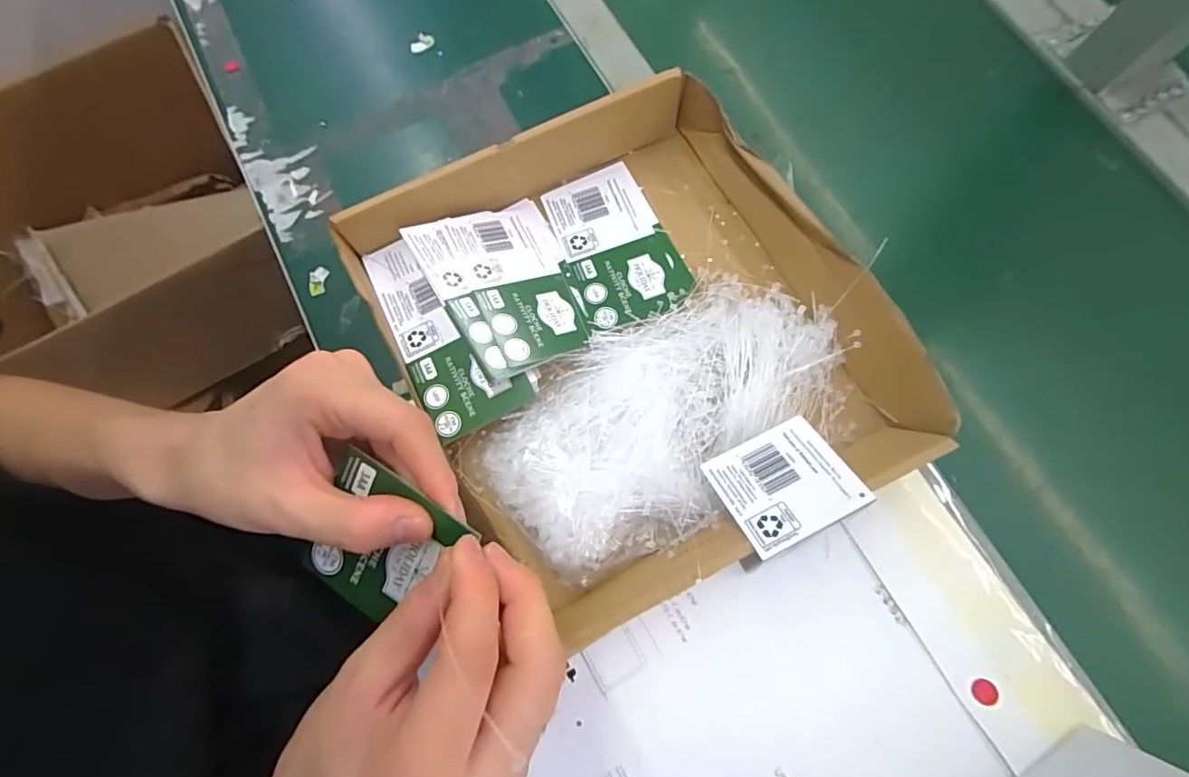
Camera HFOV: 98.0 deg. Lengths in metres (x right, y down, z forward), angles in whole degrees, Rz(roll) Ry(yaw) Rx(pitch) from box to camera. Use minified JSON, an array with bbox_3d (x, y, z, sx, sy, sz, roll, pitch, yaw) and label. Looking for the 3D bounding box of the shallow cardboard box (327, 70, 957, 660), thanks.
[{"bbox_3d":[0.023,-0.036,0.342,0.284,0.060,0.314,-31,76,-6],"label":"shallow cardboard box"}]

